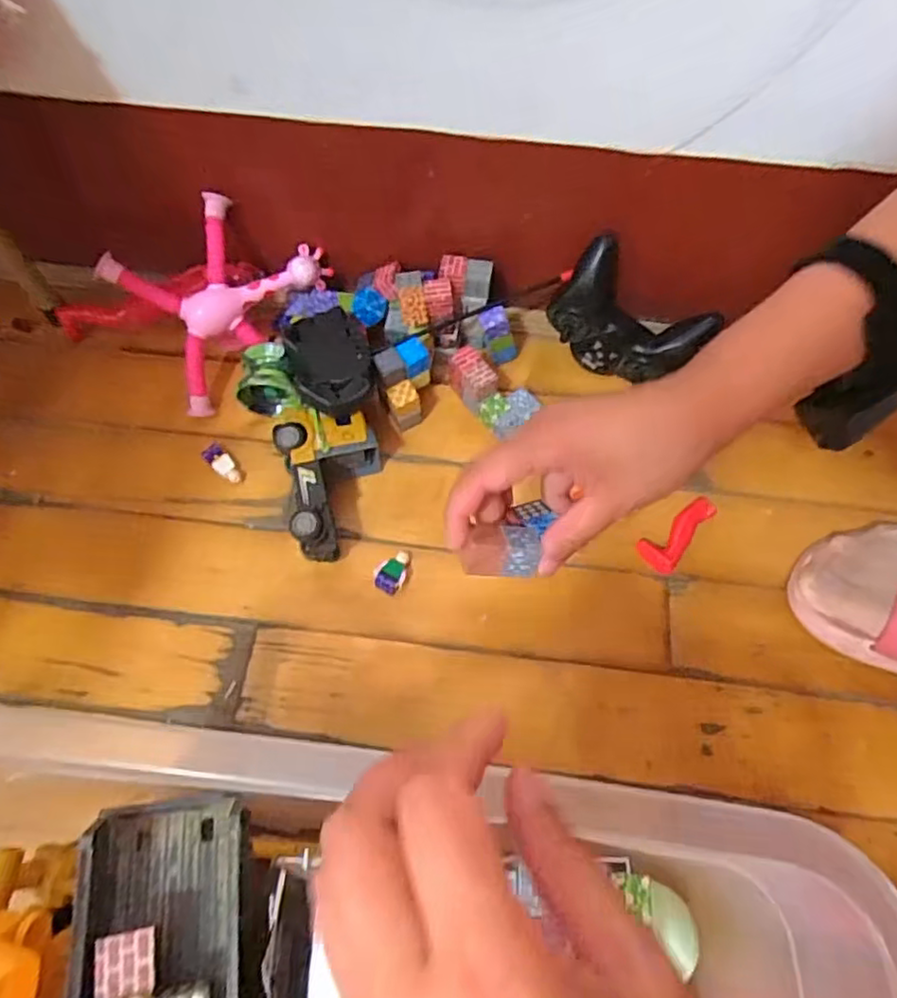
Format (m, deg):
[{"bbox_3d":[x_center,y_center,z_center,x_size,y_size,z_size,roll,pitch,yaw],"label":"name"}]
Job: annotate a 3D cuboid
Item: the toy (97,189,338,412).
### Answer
[{"bbox_3d":[-0.177,-0.166,0.527,0.154,0.113,0.085,-41,72,-17],"label":"toy"}]

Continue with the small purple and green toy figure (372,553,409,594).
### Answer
[{"bbox_3d":[-0.042,0.053,0.486,0.023,0.014,0.033,28,68,12],"label":"small purple and green toy figure"}]

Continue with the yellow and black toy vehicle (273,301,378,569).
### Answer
[{"bbox_3d":[-0.092,-0.056,0.503,0.068,0.070,0.198,-8,66,-4],"label":"yellow and black toy vehicle"}]

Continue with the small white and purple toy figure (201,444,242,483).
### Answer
[{"bbox_3d":[-0.181,-0.028,0.521,0.016,0.012,0.038,-41,72,-17],"label":"small white and purple toy figure"}]

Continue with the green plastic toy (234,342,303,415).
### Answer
[{"bbox_3d":[-0.147,-0.092,0.526,0.046,0.055,0.041,-17,67,-8],"label":"green plastic toy"}]

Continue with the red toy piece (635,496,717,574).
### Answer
[{"bbox_3d":[0.178,0.026,0.499,0.072,0.011,0.030,-36,71,-15],"label":"red toy piece"}]

